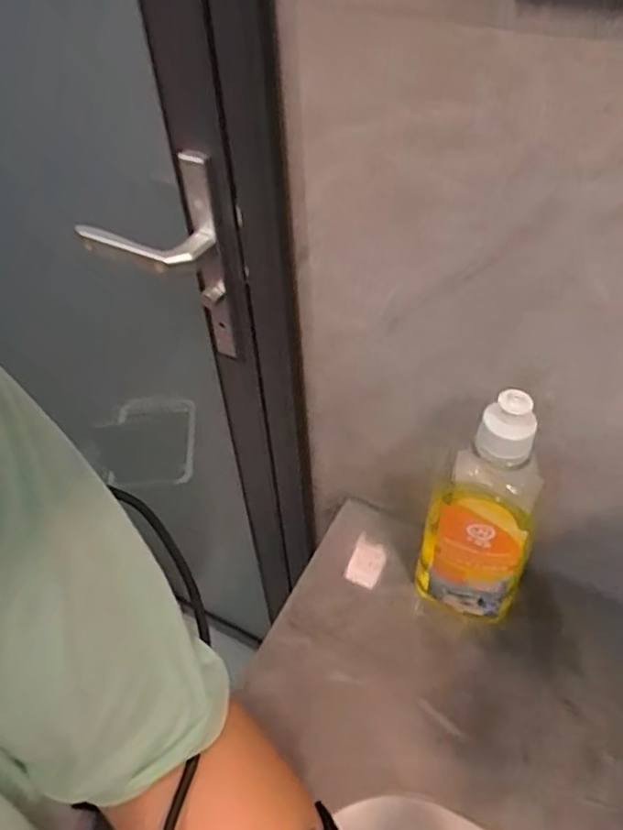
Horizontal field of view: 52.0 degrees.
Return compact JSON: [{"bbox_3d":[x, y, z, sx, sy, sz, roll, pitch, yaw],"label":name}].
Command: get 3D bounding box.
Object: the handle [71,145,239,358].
[{"bbox_3d":[-0.136,-0.129,0.556,0.115,0.197,0.060,22,52,22],"label":"handle"}]

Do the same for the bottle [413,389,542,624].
[{"bbox_3d":[0.115,0.070,0.426,0.072,0.207,0.050,9,48,12],"label":"bottle"}]

